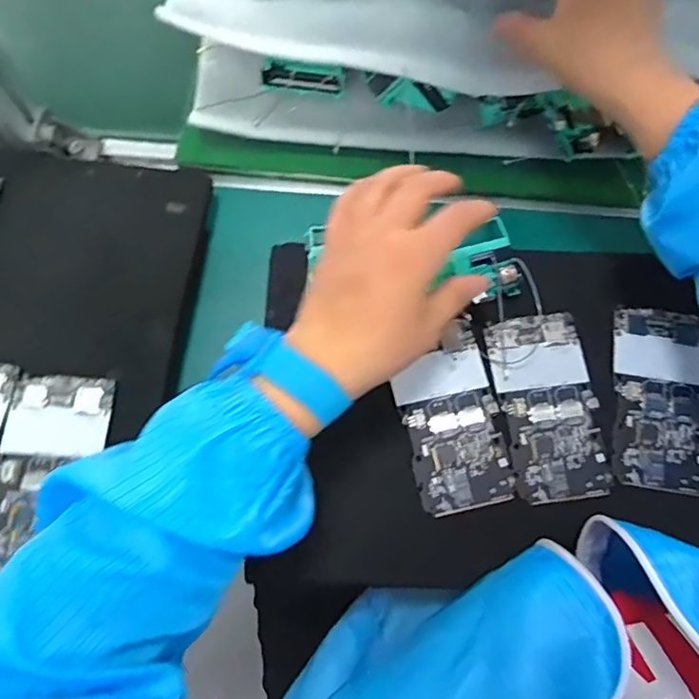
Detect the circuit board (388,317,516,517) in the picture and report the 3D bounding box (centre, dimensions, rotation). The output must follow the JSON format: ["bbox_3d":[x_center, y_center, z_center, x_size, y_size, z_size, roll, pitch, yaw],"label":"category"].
[{"bbox_3d":[0.070,0.048,0.394,0.067,0.006,0.121,-12,72,-5],"label":"circuit board"}]

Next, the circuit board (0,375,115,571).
[{"bbox_3d":[-0.200,0.079,0.378,0.066,0.004,0.124,3,73,-4],"label":"circuit board"}]

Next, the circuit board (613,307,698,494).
[{"bbox_3d":[0.223,0.033,0.403,0.066,0.009,0.130,7,71,1],"label":"circuit board"}]

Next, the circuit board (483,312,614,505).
[{"bbox_3d":[0.140,0.039,0.398,0.067,0.009,0.128,-7,71,-4],"label":"circuit board"}]

